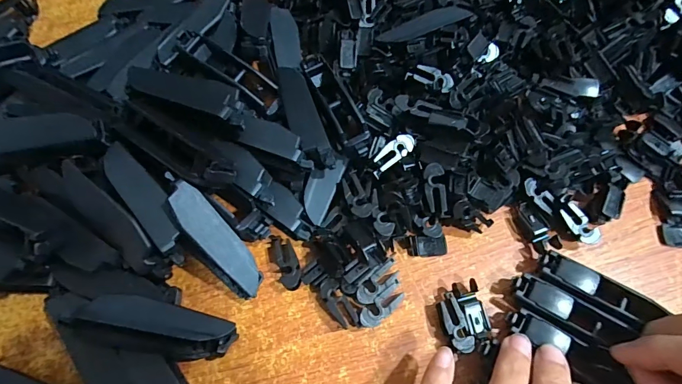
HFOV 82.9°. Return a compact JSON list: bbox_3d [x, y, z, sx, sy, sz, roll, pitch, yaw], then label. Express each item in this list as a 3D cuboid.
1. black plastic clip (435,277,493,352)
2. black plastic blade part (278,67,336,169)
[{"bbox_3d":[0.062,0.064,0.198,0.024,0.012,0.032,-10,65,-3],"label":"black plastic clip"},{"bbox_3d":[-0.021,-0.044,0.219,0.018,0.007,0.071,-23,64,8],"label":"black plastic blade part"}]

